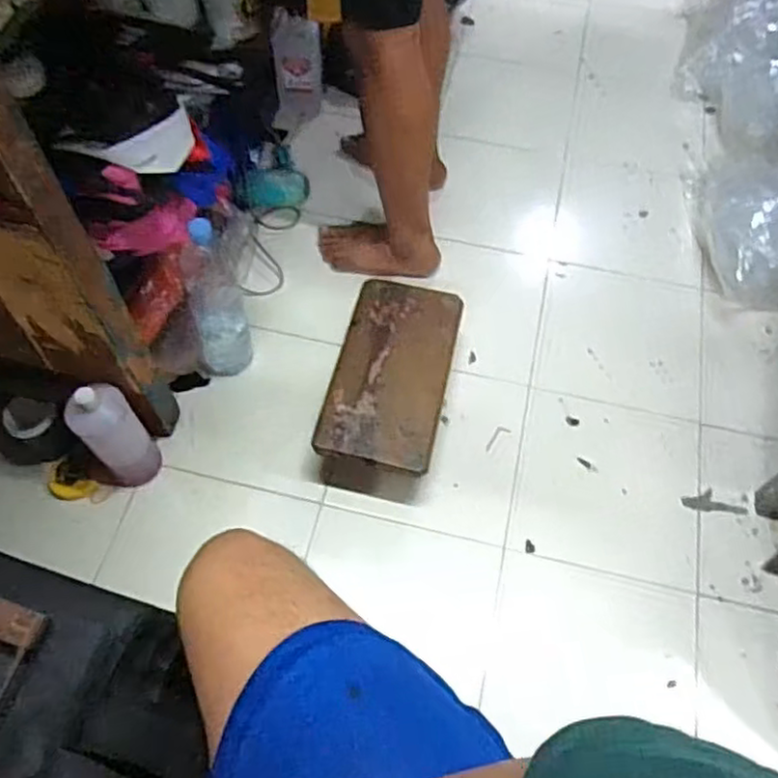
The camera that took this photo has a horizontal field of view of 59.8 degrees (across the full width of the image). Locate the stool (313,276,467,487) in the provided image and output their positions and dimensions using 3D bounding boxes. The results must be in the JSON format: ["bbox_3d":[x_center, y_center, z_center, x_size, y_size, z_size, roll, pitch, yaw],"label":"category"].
[{"bbox_3d":[0.003,-0.002,1.138,0.183,0.118,0.359,11,61,4],"label":"stool"}]

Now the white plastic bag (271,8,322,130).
[{"bbox_3d":[-0.201,-0.693,1.479,0.102,0.237,0.034,-4,36,-10],"label":"white plastic bag"}]

